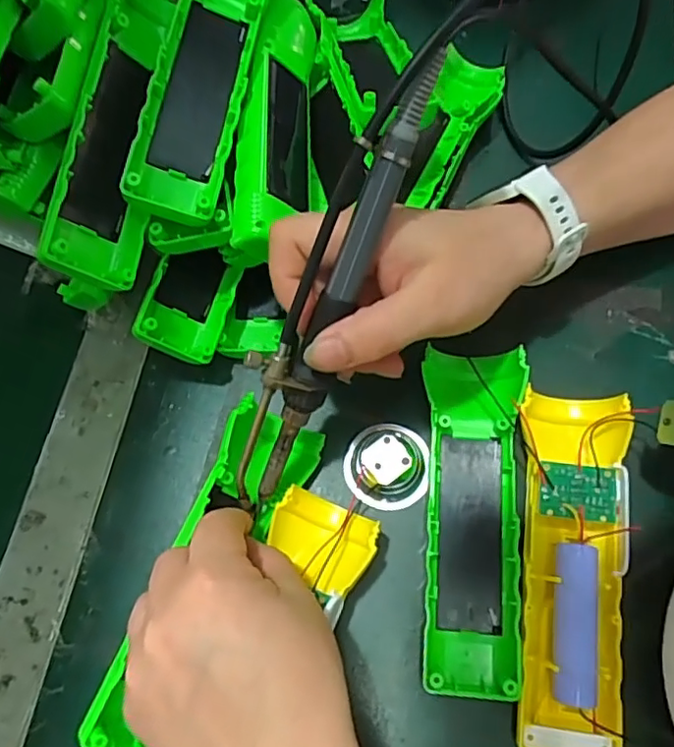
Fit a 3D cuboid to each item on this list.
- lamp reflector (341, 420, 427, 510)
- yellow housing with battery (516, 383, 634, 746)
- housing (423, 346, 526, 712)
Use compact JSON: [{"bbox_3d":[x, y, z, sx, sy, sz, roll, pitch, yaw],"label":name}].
[{"bbox_3d":[0.026,0.045,0.300,0.043,0.024,0.043,-1,68,2],"label":"lamp reflector"},{"bbox_3d":[0.108,0.087,0.278,0.047,0.032,0.164,8,69,6],"label":"yellow housing with battery"},{"bbox_3d":[0.067,0.066,0.290,0.047,0.026,0.162,2,68,4],"label":"housing"}]

